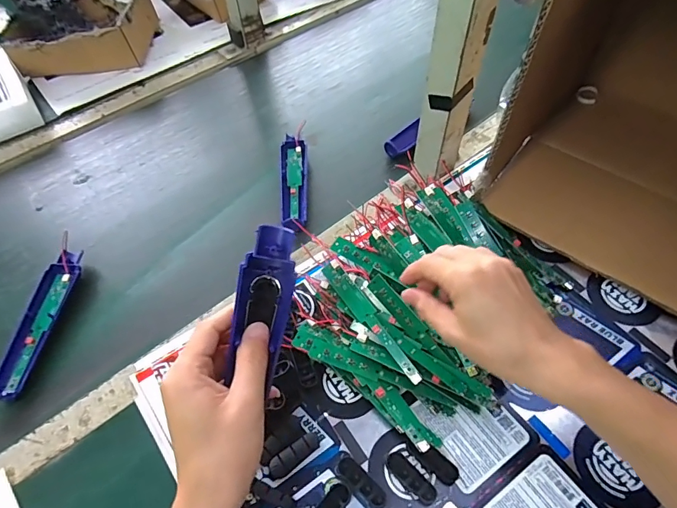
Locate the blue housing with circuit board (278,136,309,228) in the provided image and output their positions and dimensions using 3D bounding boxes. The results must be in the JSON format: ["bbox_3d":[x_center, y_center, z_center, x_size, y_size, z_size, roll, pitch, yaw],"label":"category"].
[{"bbox_3d":[-0.058,-0.095,0.571,0.038,0.022,0.160,-6,55,-2],"label":"blue housing with circuit board"}]

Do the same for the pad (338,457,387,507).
[{"bbox_3d":[0.019,0.189,0.352,0.015,0.008,0.047,-40,63,-23],"label":"pad"}]

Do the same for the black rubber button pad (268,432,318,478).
[{"bbox_3d":[-0.038,0.174,0.367,0.047,0.011,0.016,-34,61,-20],"label":"black rubber button pad"}]

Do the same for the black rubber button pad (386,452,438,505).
[{"bbox_3d":[0.061,0.187,0.354,0.047,0.007,0.016,37,64,24],"label":"black rubber button pad"}]

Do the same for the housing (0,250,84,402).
[{"bbox_3d":[-0.323,0.072,0.460,0.034,0.020,0.167,4,55,5],"label":"housing"}]

